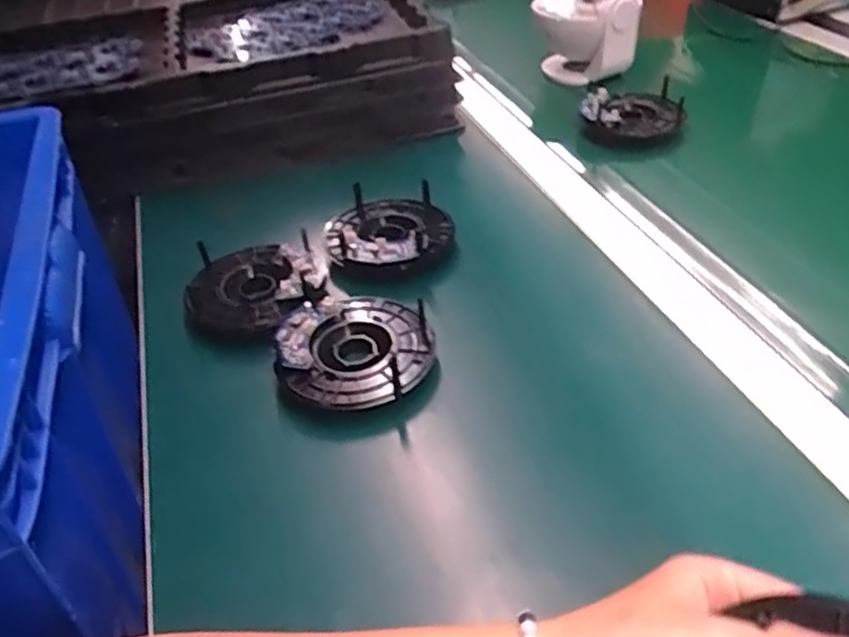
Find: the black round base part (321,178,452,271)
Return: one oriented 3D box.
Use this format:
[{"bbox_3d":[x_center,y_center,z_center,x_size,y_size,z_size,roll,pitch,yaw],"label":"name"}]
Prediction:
[{"bbox_3d":[-0.028,-0.068,0.552,0.097,0.031,0.096,-4,40,3],"label":"black round base part"}]

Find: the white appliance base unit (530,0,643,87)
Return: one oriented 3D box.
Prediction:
[{"bbox_3d":[0.184,-0.323,0.810,0.120,0.106,0.088,5,41,14],"label":"white appliance base unit"}]

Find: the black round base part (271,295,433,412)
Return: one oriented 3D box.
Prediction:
[{"bbox_3d":[-0.044,0.022,0.451,0.097,0.028,0.091,-6,40,0],"label":"black round base part"}]

